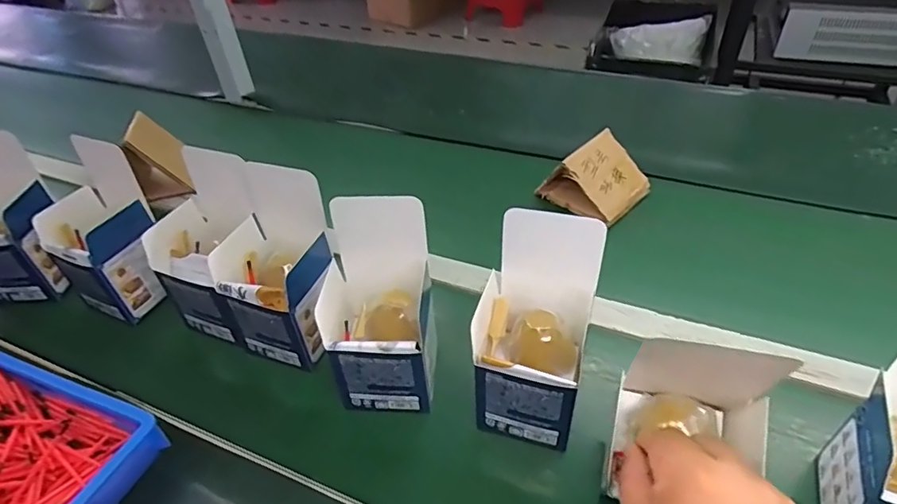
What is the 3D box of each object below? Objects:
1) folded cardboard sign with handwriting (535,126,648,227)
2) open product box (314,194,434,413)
[{"bbox_3d":[0.195,-0.101,0.686,0.107,0.068,0.103,-29,45,-26],"label":"folded cardboard sign with handwriting"},{"bbox_3d":[-0.062,0.049,0.465,0.090,0.170,0.098,-2,39,4],"label":"open product box"}]

